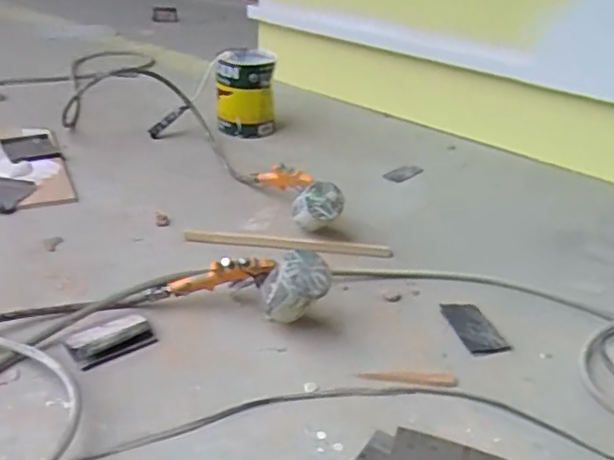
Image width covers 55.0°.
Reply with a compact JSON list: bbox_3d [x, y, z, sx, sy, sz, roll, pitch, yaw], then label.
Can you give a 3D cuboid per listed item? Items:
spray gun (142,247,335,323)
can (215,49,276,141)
[{"bbox_3d":[-0.097,0.067,0.887,0.278,0.129,0.096,15,31,19],"label":"spray gun"},{"bbox_3d":[-0.160,-0.369,1.576,0.158,0.199,0.158,1,29,-6],"label":"can"}]

